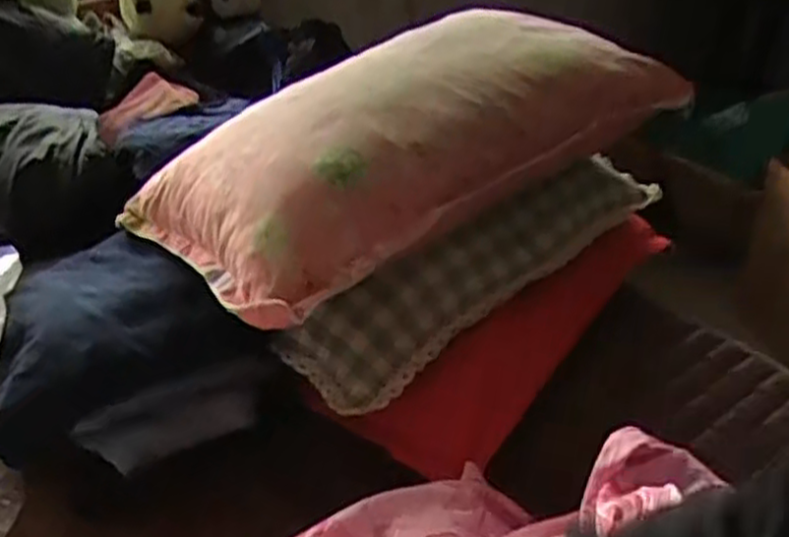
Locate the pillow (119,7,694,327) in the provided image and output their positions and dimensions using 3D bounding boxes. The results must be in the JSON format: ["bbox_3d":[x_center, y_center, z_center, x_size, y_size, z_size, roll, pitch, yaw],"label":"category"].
[{"bbox_3d":[0.037,-0.147,0.844,0.602,0.144,0.324,-26,40,-28],"label":"pillow"}]

